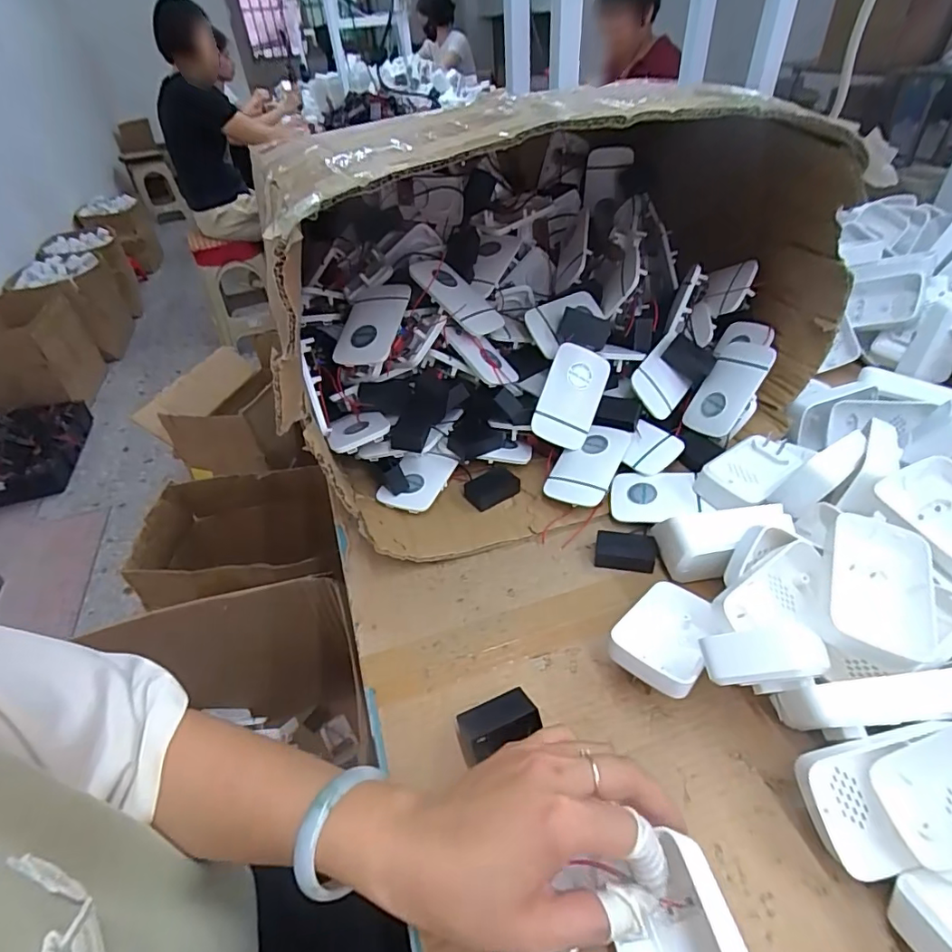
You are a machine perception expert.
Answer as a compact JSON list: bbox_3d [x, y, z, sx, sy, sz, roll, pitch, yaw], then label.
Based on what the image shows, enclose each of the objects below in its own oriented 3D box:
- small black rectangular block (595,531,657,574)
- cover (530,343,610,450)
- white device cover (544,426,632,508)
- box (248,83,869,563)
[{"bbox_3d":[0.128,0.066,0.448,0.049,0.019,0.027,5,41,11],"label":"small black rectangular block"},{"bbox_3d":[0.093,-0.077,0.509,0.057,0.097,0.008,21,-1,-6],"label":"cover"},{"bbox_3d":[0.107,-0.014,0.505,0.059,0.010,0.096,14,57,27],"label":"white device cover"},{"bbox_3d":[0.070,-0.183,0.533,0.486,0.297,0.428,-10,41,-7],"label":"box"}]

